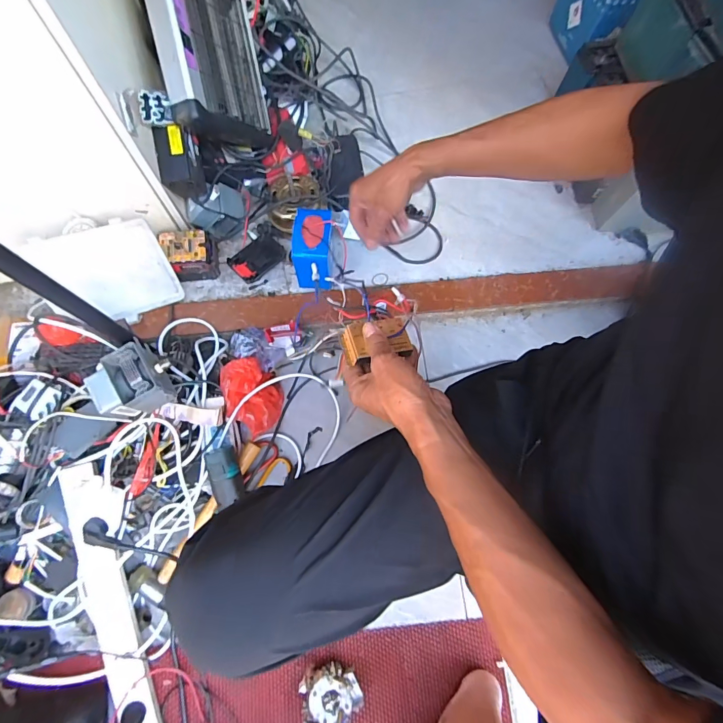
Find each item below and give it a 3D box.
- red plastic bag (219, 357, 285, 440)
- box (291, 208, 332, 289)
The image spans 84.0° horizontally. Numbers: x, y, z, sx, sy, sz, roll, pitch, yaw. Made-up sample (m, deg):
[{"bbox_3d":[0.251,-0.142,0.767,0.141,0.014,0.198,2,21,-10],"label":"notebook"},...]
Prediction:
[{"bbox_3d":[-0.212,0.065,0.778,0.106,0.112,0.129,-38,78,-13],"label":"red plastic bag"},{"bbox_3d":[-0.101,-0.222,0.812,0.079,0.132,0.110,3,73,-1],"label":"box"}]

